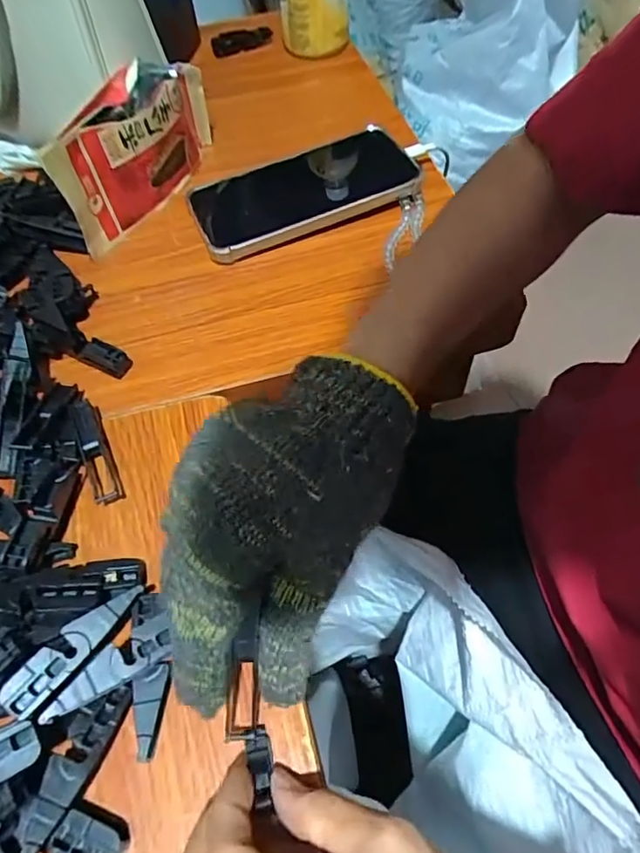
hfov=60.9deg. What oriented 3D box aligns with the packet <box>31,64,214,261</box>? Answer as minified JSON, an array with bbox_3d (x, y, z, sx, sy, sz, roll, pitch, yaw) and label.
[{"bbox_3d":[-0.136,-0.214,0.416,0.044,0.083,0.165,10,58,8],"label":"packet"}]

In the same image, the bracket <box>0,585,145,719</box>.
[{"bbox_3d":[-0.105,0.092,0.233,0.017,0.005,0.064,28,63,19],"label":"bracket"}]

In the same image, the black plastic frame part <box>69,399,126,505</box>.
[{"bbox_3d":[-0.125,0.012,0.303,0.014,0.014,0.064,-22,59,-11],"label":"black plastic frame part"}]

